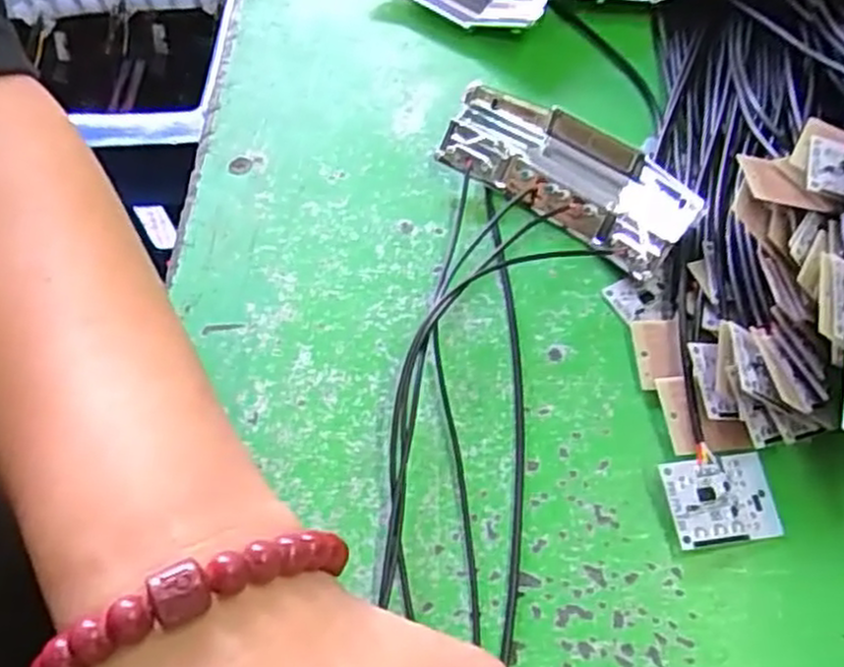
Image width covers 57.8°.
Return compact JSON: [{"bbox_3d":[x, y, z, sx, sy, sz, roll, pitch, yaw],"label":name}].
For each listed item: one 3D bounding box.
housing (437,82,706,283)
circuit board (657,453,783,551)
[{"bbox_3d":[0.056,-0.059,0.286,0.096,0.023,0.043,35,66,24],"label":"housing"},{"bbox_3d":[0.088,0.049,0.225,0.032,0.004,0.025,-4,67,-9],"label":"circuit board"}]

